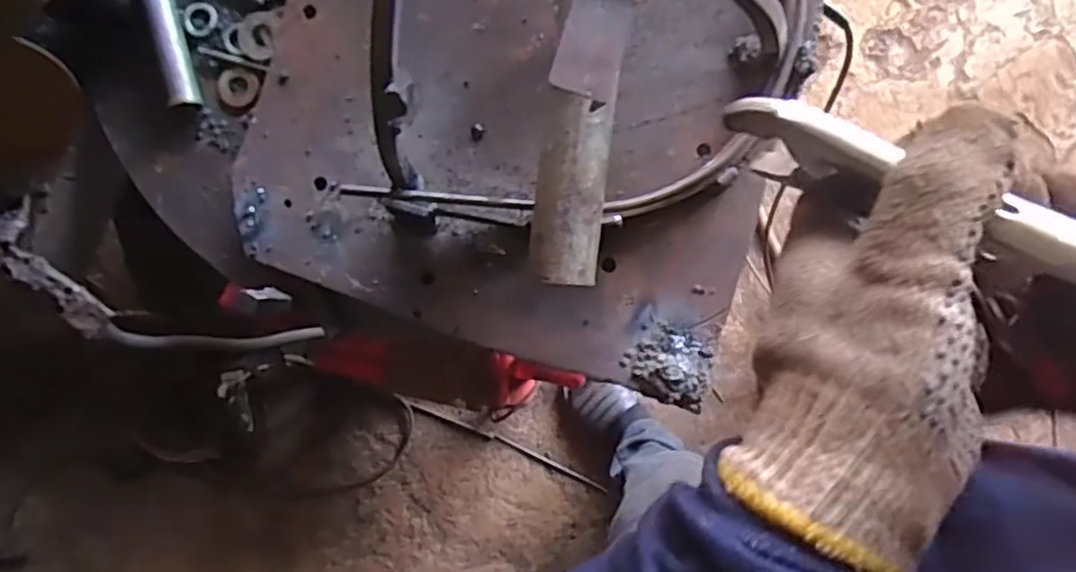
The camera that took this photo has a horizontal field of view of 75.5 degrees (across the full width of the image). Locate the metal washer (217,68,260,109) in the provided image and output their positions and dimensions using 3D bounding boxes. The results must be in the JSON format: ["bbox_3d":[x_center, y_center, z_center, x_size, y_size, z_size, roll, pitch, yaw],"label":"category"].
[{"bbox_3d":[-0.178,-0.118,0.413,0.024,0.004,0.023,0,88,0],"label":"metal washer"}]

